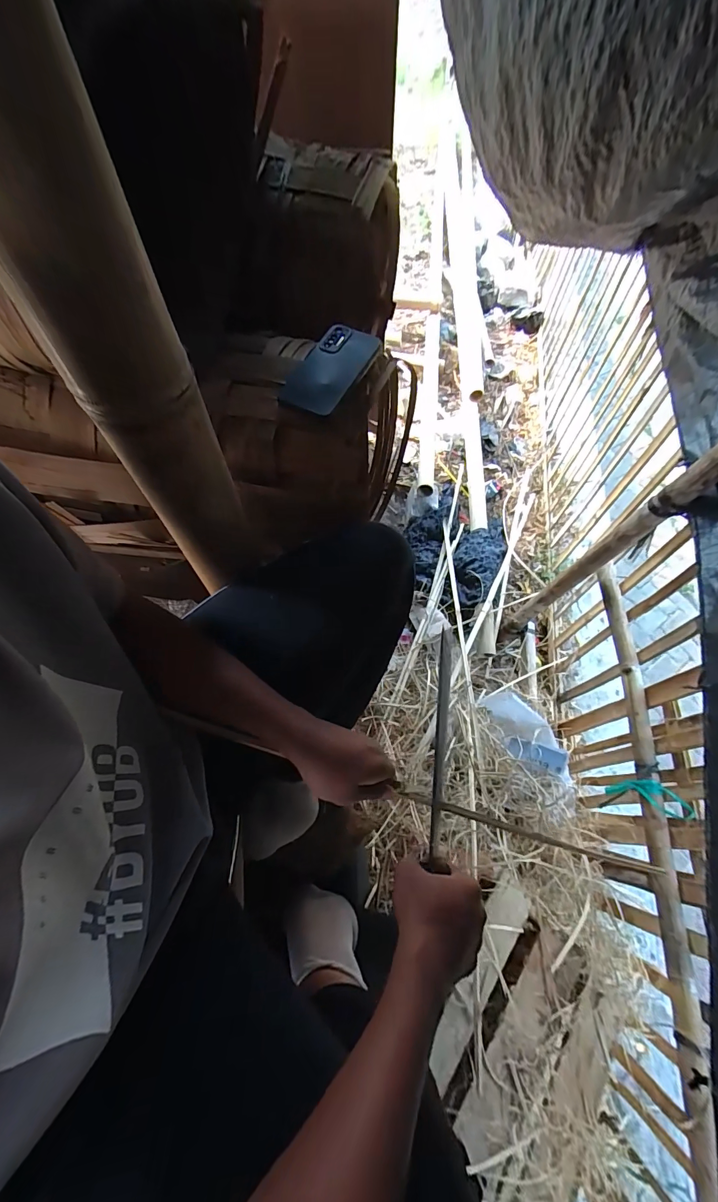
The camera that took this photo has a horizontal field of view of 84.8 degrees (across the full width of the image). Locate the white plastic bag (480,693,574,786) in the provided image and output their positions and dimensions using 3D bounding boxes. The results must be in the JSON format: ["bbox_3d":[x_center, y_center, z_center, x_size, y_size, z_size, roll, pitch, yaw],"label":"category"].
[{"bbox_3d":[0.445,0.379,1.077,0.122,0.100,0.274,-24,66,-15],"label":"white plastic bag"}]

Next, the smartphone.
[{"bbox_3d":[-0.036,-0.299,0.503,0.092,0.011,0.151,18,70,16],"label":"smartphone"}]

